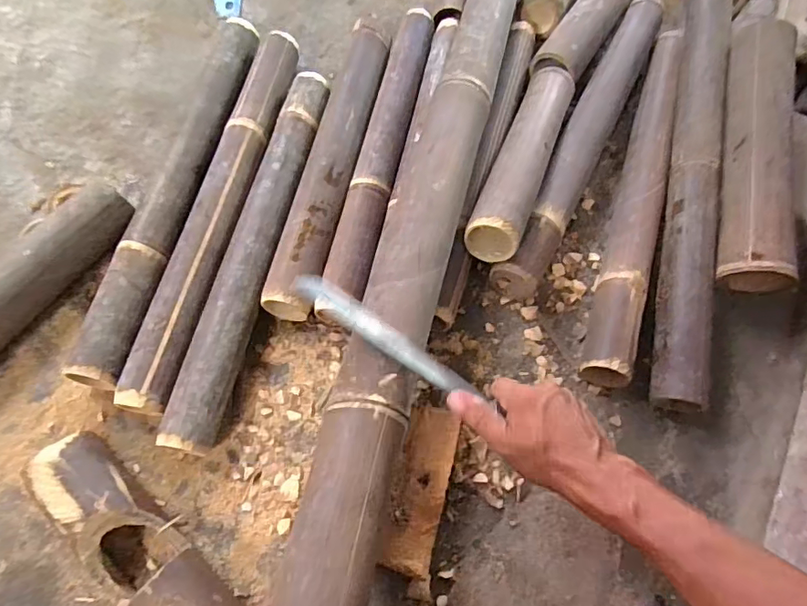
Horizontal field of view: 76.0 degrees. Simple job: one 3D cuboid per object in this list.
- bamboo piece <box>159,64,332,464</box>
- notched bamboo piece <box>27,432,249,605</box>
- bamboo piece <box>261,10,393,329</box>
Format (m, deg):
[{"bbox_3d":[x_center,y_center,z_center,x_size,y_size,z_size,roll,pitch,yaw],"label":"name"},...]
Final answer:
[{"bbox_3d":[-0.187,-0.079,0.668,0.058,0.057,0.533,12,67,2],"label":"bamboo piece"},{"bbox_3d":[-0.273,0.249,0.523,0.271,0.061,0.080,43,71,14],"label":"notched bamboo piece"},{"bbox_3d":[-0.092,-0.206,0.717,0.063,0.053,0.481,12,67,2],"label":"bamboo piece"}]

